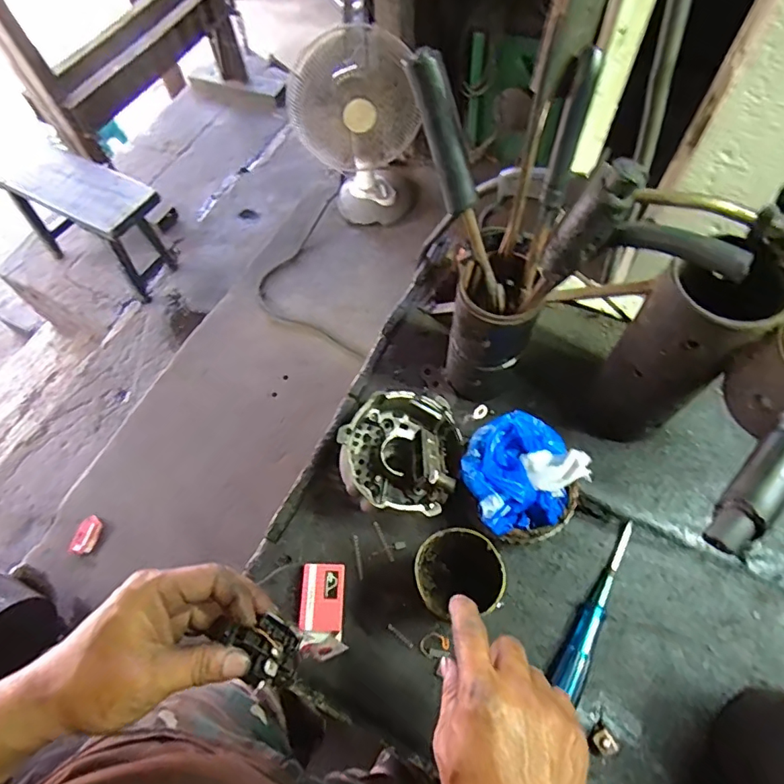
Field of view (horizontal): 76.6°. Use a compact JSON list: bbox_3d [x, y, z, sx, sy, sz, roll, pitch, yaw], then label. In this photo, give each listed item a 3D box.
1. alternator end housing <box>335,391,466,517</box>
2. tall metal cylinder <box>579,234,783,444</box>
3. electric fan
[{"bbox_3d":[0.011,0.065,0.515,0.113,0.077,0.120,-1,63,3],"label":"alternator end housing"},{"bbox_3d":[0.260,-0.031,0.476,0.086,0.224,0.087,-42,68,-17],"label":"tall metal cylinder"},{"bbox_3d":[-0.105,-0.863,1.680,0.393,0.570,0.243,0,63,4],"label":"electric fan"}]

